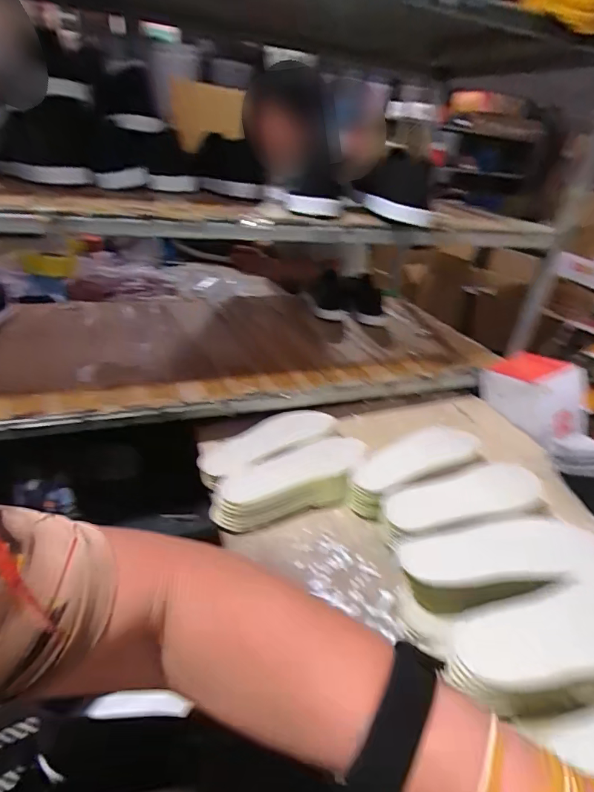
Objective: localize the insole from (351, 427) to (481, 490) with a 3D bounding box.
[{"bbox_3d":[0.190,0.092,0.689,0.246,0.030,0.080,-14,36,-31],"label":"insole"}]

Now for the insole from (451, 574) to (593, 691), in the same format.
[{"bbox_3d":[0.271,0.224,0.426,0.263,0.011,0.082,-4,33,-19],"label":"insole"}]

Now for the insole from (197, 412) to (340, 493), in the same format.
[{"bbox_3d":[-0.052,0.070,0.727,0.254,0.021,0.093,-19,40,-37],"label":"insole"}]

